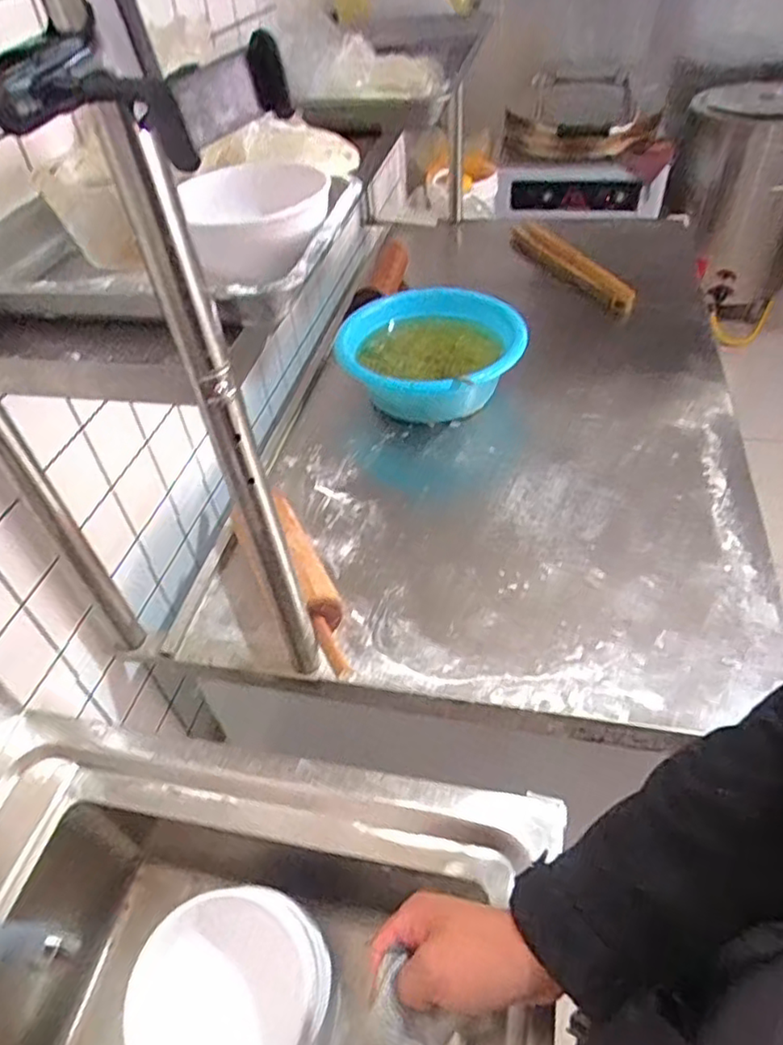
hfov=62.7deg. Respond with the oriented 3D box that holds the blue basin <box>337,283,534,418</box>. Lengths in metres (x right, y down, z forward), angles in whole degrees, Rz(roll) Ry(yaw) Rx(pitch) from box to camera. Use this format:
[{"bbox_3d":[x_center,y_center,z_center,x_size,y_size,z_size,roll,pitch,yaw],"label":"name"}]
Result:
[{"bbox_3d":[0.073,-0.302,1.182,0.323,0.135,0.323,-3,46,3],"label":"blue basin"}]

